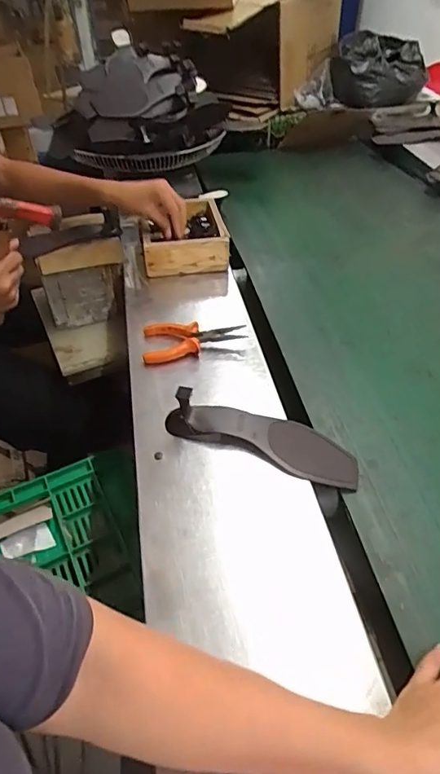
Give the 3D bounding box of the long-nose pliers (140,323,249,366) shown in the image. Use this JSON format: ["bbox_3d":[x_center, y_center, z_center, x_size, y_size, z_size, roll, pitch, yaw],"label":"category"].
[{"bbox_3d":[-0.040,-0.072,0.733,0.149,0.026,0.072,-4,44,-2],"label":"long-nose pliers"}]

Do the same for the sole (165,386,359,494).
[{"bbox_3d":[0.054,0.047,0.588,0.231,0.060,0.079,14,46,16],"label":"sole"}]

